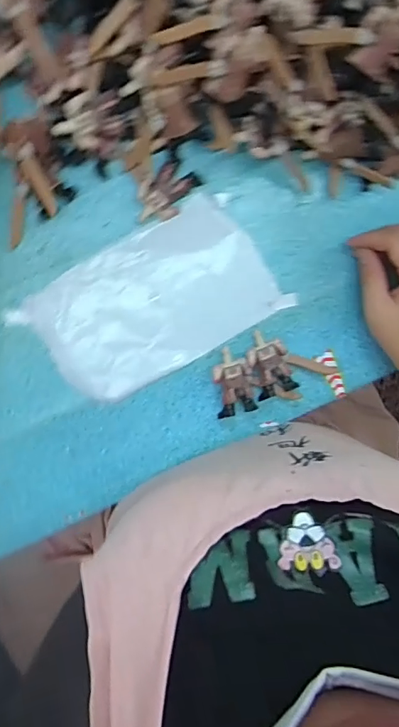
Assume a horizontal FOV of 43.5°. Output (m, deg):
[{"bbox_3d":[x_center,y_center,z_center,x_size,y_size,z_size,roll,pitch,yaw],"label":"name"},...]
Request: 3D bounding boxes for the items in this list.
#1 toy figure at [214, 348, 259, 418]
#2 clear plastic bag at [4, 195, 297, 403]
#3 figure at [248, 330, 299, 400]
[{"bbox_3d":[0.030,0.017,0.442,0.034,0.020,0.058,-9,98,-4],"label":"toy figure"},{"bbox_3d":[-0.039,-0.051,0.433,0.198,0.006,0.116,-30,99,0],"label":"clear plastic bag"},{"bbox_3d":[0.062,0.001,0.441,0.035,0.021,0.056,-20,99,-2],"label":"figure"}]

